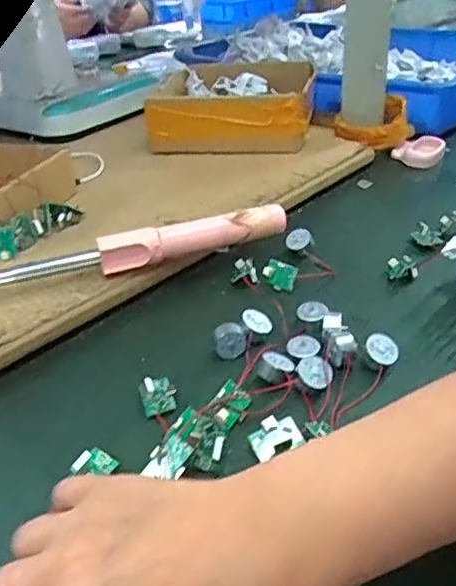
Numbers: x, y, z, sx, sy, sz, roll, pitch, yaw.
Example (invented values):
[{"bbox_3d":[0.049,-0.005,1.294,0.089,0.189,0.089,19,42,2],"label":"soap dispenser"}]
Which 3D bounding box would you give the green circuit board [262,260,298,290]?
[{"bbox_3d":[0.045,-0.016,0.514,0.032,0.024,0.004,22,16,32],"label":"green circuit board"}]

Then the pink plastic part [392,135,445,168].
[{"bbox_3d":[0.237,-0.176,0.732,0.059,0.026,0.050,14,38,20],"label":"pink plastic part"}]

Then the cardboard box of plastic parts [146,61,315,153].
[{"bbox_3d":[0.006,-0.241,0.774,0.202,0.080,0.163,7,37,10],"label":"cardboard box of plastic parts"}]

